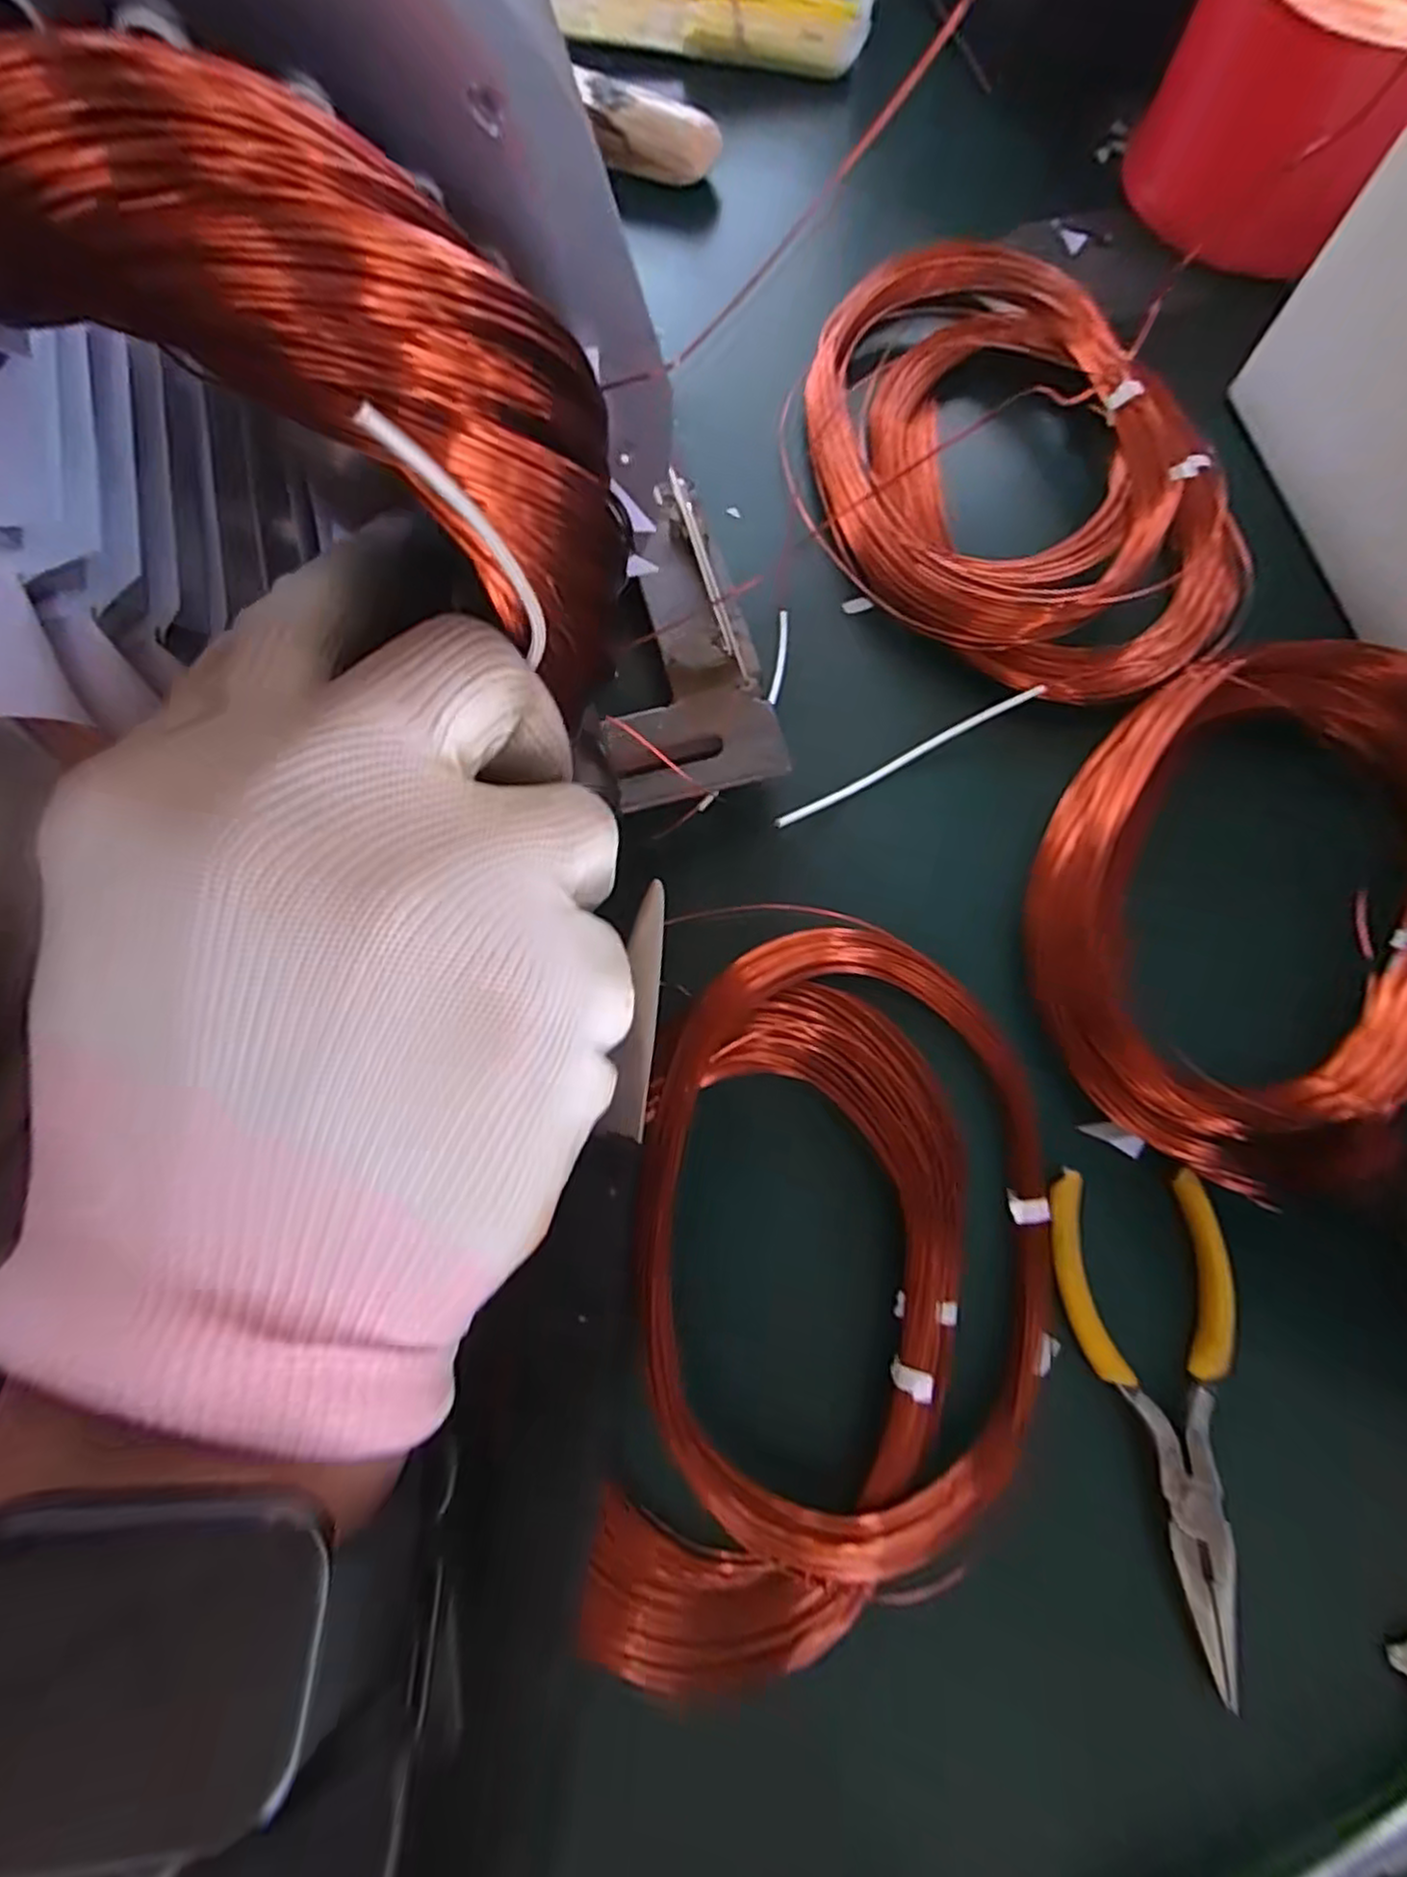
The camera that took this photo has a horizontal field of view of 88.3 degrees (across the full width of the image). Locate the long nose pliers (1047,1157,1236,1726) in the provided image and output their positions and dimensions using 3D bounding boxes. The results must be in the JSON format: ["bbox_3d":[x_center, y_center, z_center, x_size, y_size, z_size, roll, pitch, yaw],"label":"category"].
[{"bbox_3d":[0.121,0.126,0.193,0.046,0.008,0.119,0,77,1],"label":"long nose pliers"}]

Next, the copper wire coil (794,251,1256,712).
[{"bbox_3d":[0.108,-0.167,0.258,0.131,0.020,0.188,-33,78,-6],"label":"copper wire coil"}]

